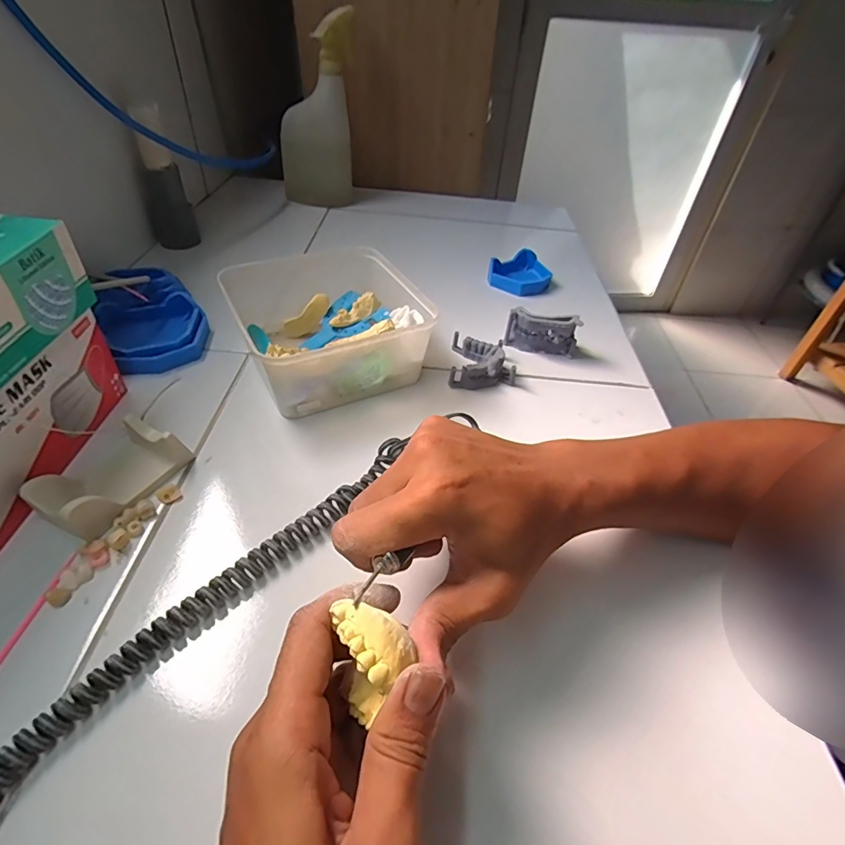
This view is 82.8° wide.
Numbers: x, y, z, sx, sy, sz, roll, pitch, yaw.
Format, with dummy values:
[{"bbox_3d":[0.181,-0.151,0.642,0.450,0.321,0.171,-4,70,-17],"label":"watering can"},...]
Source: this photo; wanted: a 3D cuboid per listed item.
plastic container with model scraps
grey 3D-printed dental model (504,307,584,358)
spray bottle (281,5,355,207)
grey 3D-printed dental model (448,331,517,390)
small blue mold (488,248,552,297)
[{"bbox_3d":[-0.082,-0.086,0.452,0.149,0.071,0.140,-18,47,-23],"label":"plastic container with model scraps"},{"bbox_3d":[0.126,-0.092,0.500,0.072,0.044,0.014,8,43,3],"label":"grey 3D-printed dental model"},{"bbox_3d":[-0.151,-0.435,0.689,0.111,0.225,0.050,-6,44,-12],"label":"spray bottle"},{"bbox_3d":[0.060,-0.059,0.472,0.064,0.026,0.064,8,43,4],"label":"grey 3D-printed dental model"},{"bbox_3d":[0.126,-0.189,0.617,0.077,0.031,0.068,-25,50,-29],"label":"small blue mold"}]

